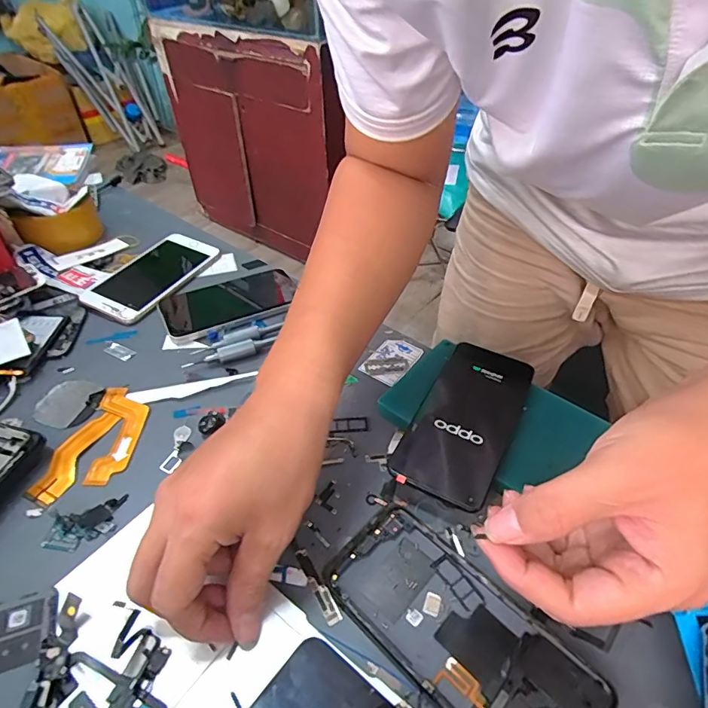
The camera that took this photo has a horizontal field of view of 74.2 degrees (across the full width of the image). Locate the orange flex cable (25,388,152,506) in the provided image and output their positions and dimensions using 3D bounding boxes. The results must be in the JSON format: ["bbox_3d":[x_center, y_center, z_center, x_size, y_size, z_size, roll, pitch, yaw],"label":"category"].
[{"bbox_3d":[-0.209,0.071,0.385,0.058,0.004,0.111,5,45,6],"label":"orange flex cable"}]

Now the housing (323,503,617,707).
[{"bbox_3d":[0.062,0.166,0.282,0.166,0.008,0.072,34,54,30],"label":"housing"}]

